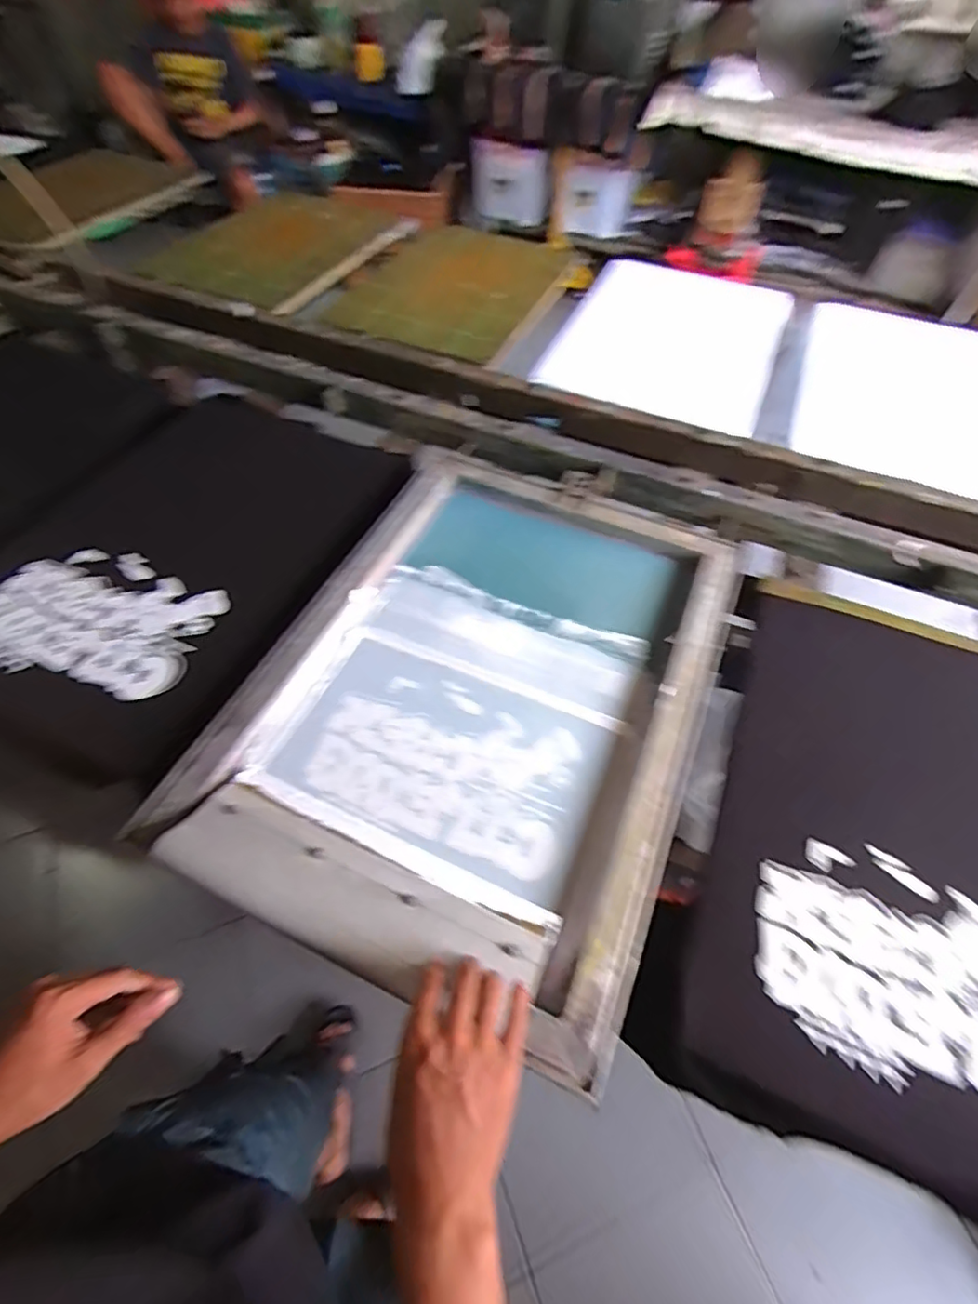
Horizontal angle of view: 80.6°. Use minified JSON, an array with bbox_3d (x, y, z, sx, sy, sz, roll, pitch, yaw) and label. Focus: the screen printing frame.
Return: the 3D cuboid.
[{"bbox_3d":[-0.003,0.024,0.694,0.482,0.047,0.678,20,52,12],"label":"screen printing frame"}]

